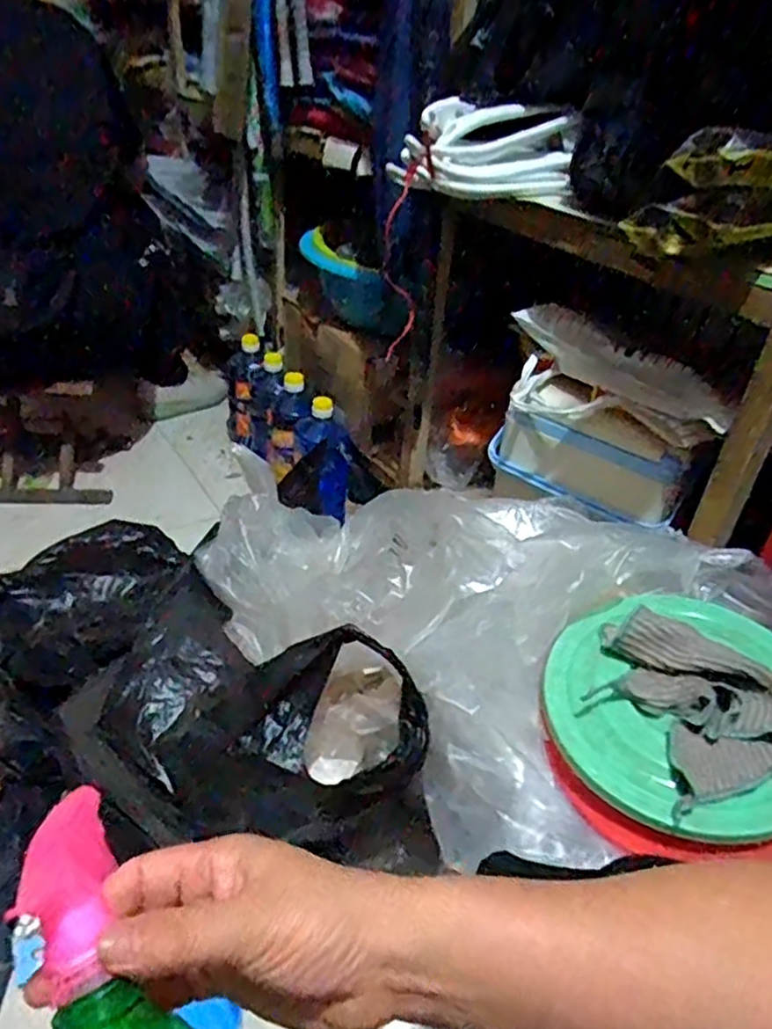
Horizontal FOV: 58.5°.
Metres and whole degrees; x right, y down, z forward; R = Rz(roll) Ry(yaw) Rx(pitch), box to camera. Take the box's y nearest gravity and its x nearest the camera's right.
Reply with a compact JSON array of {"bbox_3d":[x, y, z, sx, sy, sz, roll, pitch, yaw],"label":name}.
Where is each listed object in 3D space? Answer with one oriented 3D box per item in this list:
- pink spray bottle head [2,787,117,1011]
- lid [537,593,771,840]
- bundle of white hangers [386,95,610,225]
[{"bbox_3d":[-0.125,0.141,0.275,0.028,0.032,0.084,-3,29,-14],"label":"pink spray bottle head"},{"bbox_3d":[0.241,0.151,0.557,0.214,0.022,0.207,-5,43,5],"label":"lid"},{"bbox_3d":[0.131,-0.421,0.803,0.247,0.089,0.126,13,35,8],"label":"bundle of white hangers"}]

